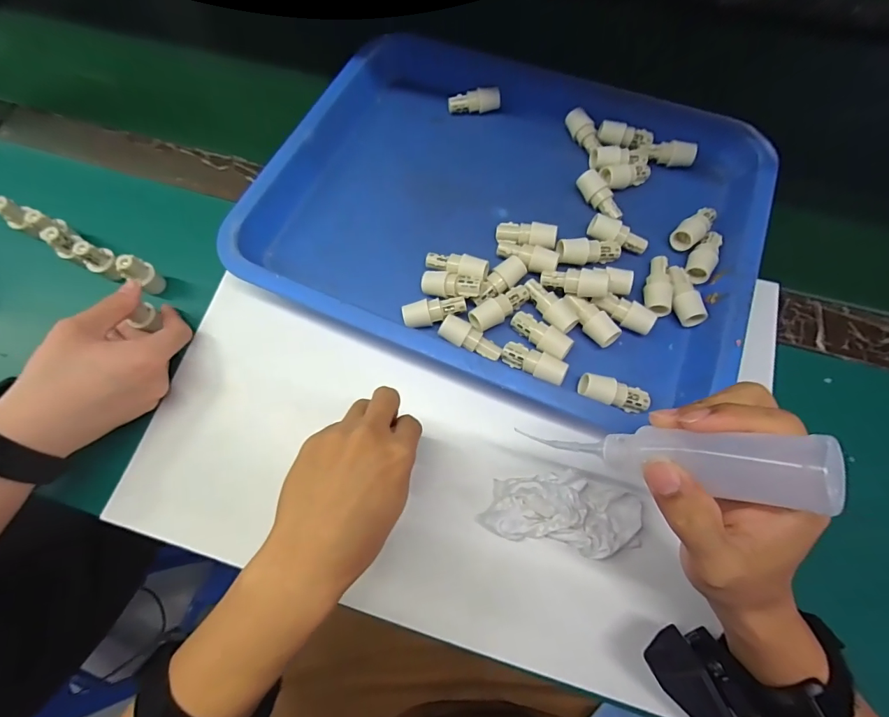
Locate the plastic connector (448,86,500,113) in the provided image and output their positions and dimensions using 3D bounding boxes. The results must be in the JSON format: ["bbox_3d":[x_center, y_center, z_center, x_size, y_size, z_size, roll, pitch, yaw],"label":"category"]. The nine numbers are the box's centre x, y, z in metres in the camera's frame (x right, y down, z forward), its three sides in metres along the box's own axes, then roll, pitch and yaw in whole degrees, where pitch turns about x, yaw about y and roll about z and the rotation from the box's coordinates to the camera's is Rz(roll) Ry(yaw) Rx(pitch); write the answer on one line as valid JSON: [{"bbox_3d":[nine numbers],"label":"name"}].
[{"bbox_3d":[0.032,-0.279,0.459,0.055,0.022,0.019,-2,70,-1],"label":"plastic connector"}]

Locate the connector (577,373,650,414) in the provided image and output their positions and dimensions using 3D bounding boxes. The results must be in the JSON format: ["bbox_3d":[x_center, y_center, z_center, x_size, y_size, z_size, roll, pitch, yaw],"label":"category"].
[{"bbox_3d":[0.135,0.030,0.336,0.053,0.023,0.021,13,71,5],"label":"connector"}]

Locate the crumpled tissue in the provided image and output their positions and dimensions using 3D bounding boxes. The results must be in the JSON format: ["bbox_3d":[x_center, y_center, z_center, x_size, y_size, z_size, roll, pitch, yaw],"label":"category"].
[{"bbox_3d":[0.089,0.116,0.322,0.112,0.023,0.054,12,71,4],"label":"crumpled tissue"}]

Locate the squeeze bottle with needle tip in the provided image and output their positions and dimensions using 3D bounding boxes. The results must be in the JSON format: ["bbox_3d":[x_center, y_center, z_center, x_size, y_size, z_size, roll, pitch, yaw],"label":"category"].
[{"bbox_3d":[0.104,0.048,0.214,0.029,0.141,0.029,29,70,-33],"label":"squeeze bottle with needle tip"}]

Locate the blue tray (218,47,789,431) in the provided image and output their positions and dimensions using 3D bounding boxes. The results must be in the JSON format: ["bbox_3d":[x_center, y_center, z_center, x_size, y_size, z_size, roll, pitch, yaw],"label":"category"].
[{"bbox_3d":[0.061,-0.155,0.396,0.438,0.050,0.369,23,74,6],"label":"blue tray"}]

